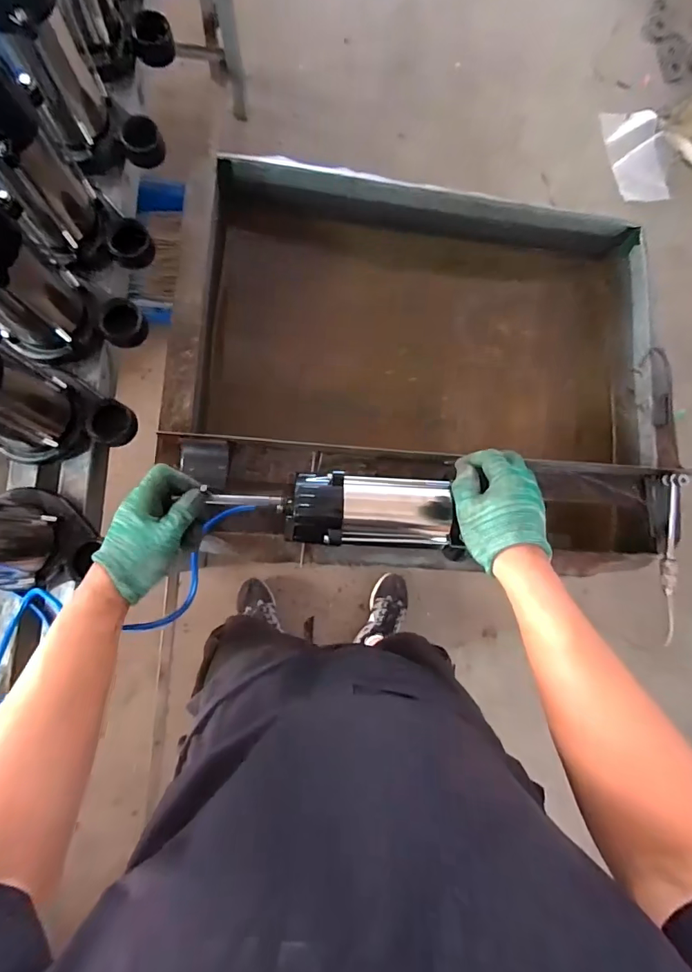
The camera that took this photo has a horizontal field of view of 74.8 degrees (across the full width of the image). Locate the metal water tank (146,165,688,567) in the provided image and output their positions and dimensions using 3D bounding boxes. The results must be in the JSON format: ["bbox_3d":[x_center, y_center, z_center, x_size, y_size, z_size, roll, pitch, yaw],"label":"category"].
[{"bbox_3d":[0.122,-0.173,0.777,0.741,0.252,0.596,3,83,-7],"label":"metal water tank"}]

